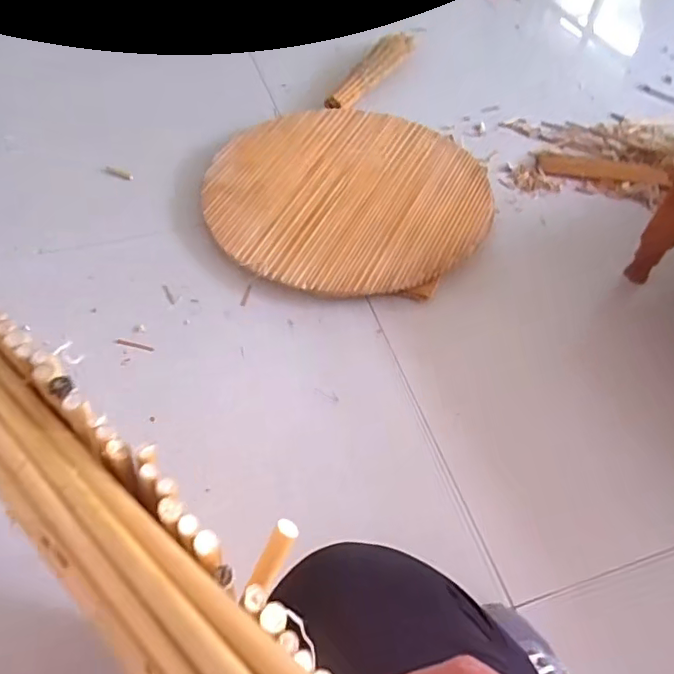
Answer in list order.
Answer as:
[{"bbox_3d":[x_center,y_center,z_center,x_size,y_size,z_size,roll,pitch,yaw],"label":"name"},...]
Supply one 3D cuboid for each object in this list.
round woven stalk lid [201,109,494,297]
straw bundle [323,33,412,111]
[{"bbox_3d":[0.026,-0.286,1.145,0.530,0.050,0.528,1,52,-2],"label":"round woven stalk lid"},{"bbox_3d":[0.090,-0.671,1.415,0.080,0.043,0.399,25,55,16],"label":"straw bundle"}]

